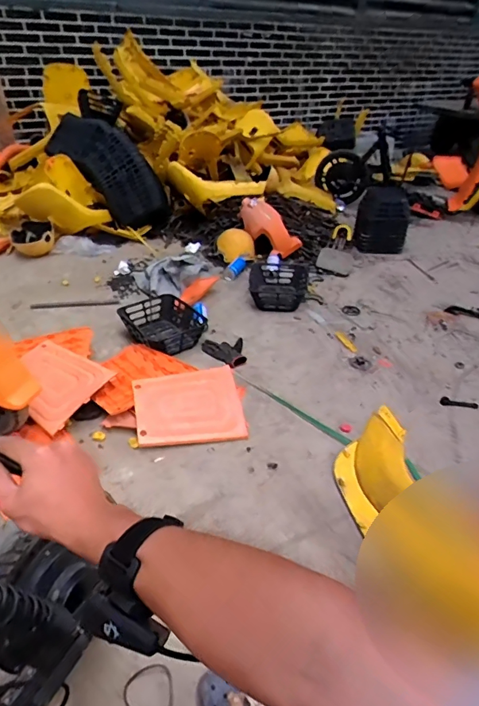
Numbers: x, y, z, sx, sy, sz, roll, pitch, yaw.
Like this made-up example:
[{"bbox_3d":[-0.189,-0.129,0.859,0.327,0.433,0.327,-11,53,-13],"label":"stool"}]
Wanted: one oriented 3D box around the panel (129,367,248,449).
[{"bbox_3d":[-0.158,0.161,1.412,0.327,0.021,0.274,-4,51,-16],"label":"panel"}]

